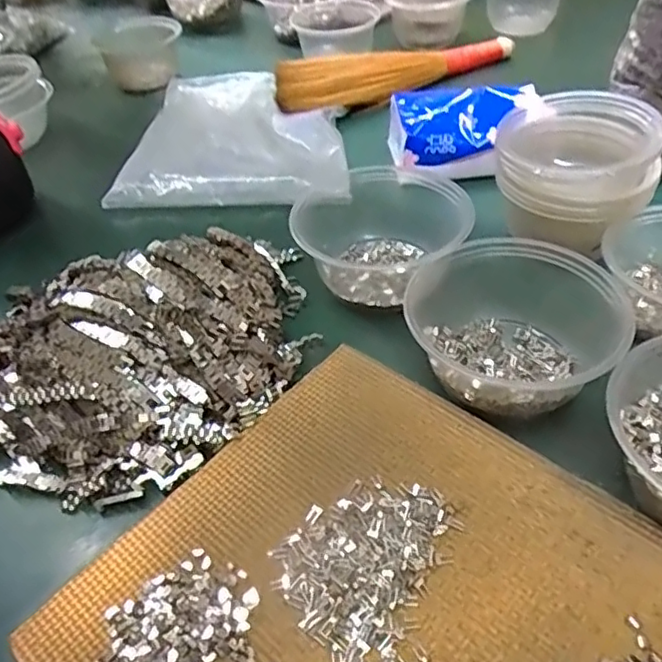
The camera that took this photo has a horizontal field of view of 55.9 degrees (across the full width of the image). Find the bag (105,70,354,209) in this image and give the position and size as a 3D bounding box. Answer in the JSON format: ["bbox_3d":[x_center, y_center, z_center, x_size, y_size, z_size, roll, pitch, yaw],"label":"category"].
[{"bbox_3d":[-0.094,-0.225,0.678,0.226,0.019,0.263,-1,46,7],"label":"bag"}]

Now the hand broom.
[{"bbox_3d":[0.088,-0.310,0.729,0.320,0.060,0.039,-24,48,-16],"label":"hand broom"}]

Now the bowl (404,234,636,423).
[{"bbox_3d":[0.117,-0.007,0.413,0.132,0.052,0.133,-4,45,4],"label":"bowl"}]

